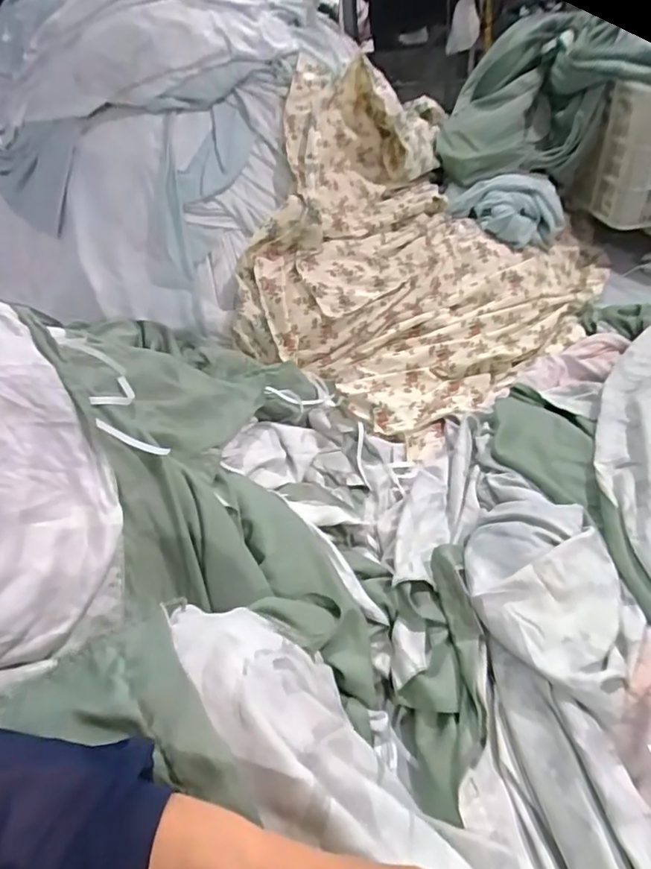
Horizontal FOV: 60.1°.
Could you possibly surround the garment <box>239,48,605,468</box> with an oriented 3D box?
[{"bbox_3d":[0.208,-0.505,1.364,0.788,0.443,0.994,24,51,29],"label":"garment"}]

